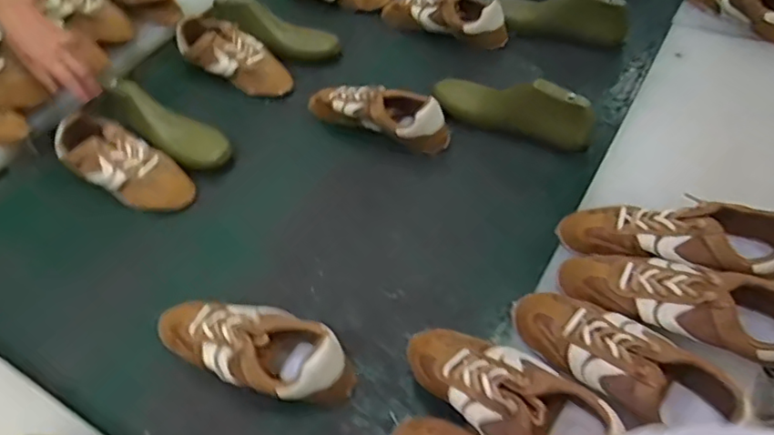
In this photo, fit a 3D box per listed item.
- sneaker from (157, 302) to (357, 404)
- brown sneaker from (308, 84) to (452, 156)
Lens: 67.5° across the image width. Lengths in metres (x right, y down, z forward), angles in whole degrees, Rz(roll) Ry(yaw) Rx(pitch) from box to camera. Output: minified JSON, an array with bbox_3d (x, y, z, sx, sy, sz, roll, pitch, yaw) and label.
[{"bbox_3d":[-0.160,0.149,0.690,0.248,0.083,0.103,23,57,22],"label":"sneaker"},{"bbox_3d":[-0.019,-0.165,0.923,0.243,0.080,0.075,13,54,15],"label":"brown sneaker"}]

